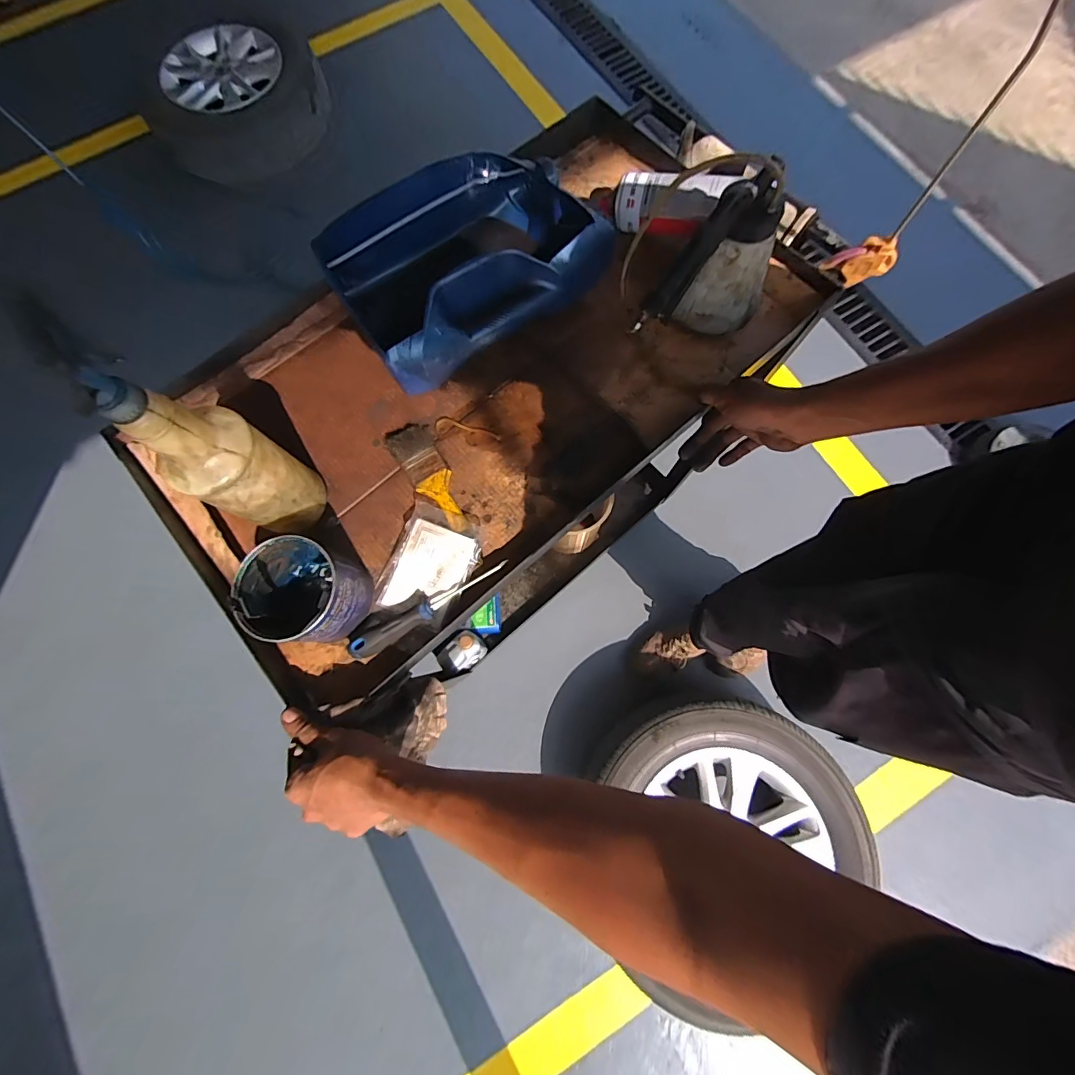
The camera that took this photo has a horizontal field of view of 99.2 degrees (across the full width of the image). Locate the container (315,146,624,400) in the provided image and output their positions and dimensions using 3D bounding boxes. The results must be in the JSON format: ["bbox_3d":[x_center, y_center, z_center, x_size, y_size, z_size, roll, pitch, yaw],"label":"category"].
[{"bbox_3d":[-0.086,-0.344,0.580,0.311,0.114,0.228,-32,75,-7],"label":"container"}]

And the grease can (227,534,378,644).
[{"bbox_3d":[-0.245,0.058,0.483,0.107,0.092,0.102,0,72,1],"label":"grease can"}]

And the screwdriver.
[{"bbox_3d":[-0.120,0.079,0.509,0.190,0.027,0.022,-28,73,-7],"label":"screwdriver"}]

